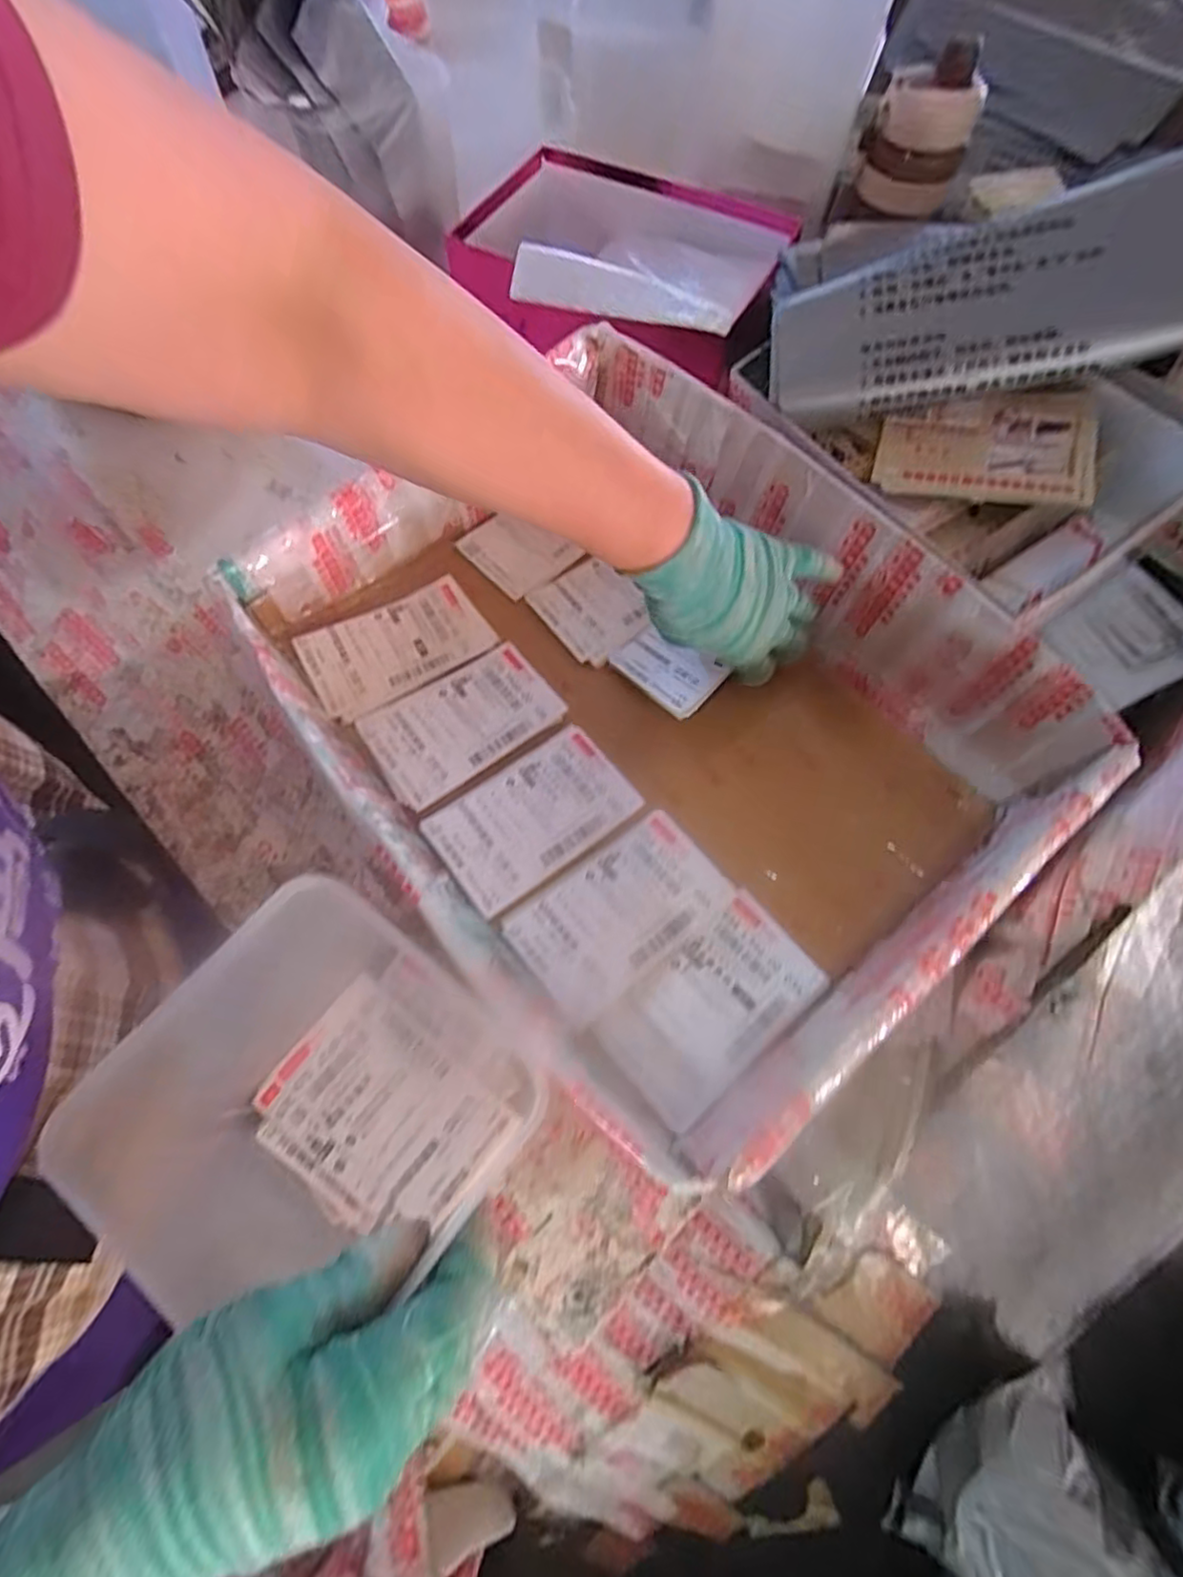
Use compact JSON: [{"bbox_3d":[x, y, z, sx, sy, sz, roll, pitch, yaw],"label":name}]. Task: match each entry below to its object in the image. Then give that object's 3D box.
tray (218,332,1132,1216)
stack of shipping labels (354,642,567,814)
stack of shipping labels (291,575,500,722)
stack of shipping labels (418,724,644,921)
[{"bbox_3d":[0.032,-0.067,0.435,0.371,0.124,0.457,-36,73,-12],"label":"tray"},{"bbox_3d":[-0.094,-0.049,0.475,0.132,0.010,0.082,-35,72,-15],"label":"stack of shipping labels"},{"bbox_3d":[-0.149,-0.110,0.504,0.135,0.012,0.079,-30,70,-13],"label":"stack of shipping labels"},{"bbox_3d":[-0.040,0.018,0.445,0.132,0.009,0.084,-35,71,-15],"label":"stack of shipping labels"}]

